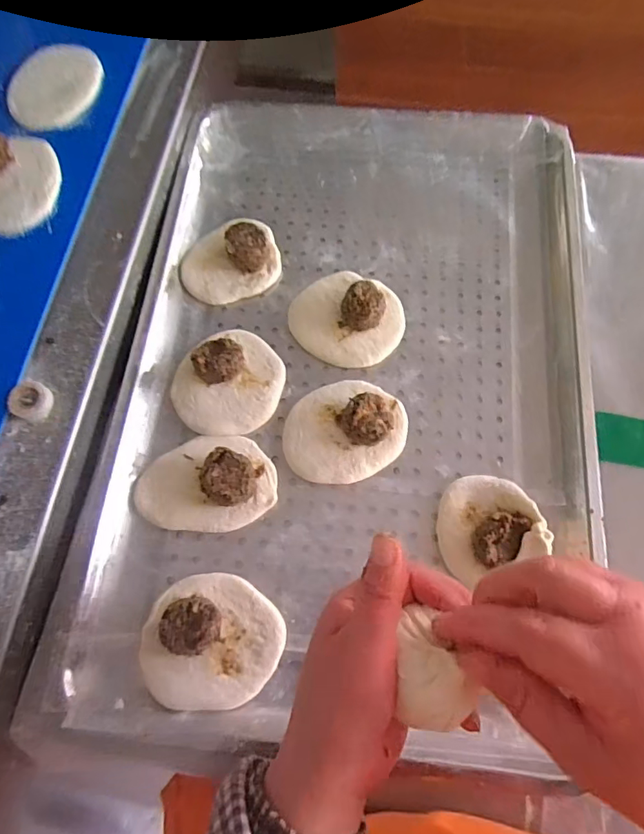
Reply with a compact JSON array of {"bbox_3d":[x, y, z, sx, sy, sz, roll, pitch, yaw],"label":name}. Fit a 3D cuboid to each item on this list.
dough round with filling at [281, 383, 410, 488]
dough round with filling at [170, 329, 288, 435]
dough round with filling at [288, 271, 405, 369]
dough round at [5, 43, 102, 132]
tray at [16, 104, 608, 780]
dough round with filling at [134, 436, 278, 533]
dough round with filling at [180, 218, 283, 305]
[{"bbox_3d":[0.018,0.007,0.412,0.100,0.027,0.086,-31,73,-9],"label":"dough round with filling"},{"bbox_3d":[-0.080,-0.032,0.427,0.096,0.025,0.089,0,71,1],"label":"dough round with filling"},{"bbox_3d":[0.023,-0.093,0.451,0.100,0.033,0.088,37,76,13],"label":"dough round with filling"},{"bbox_3d":[-0.275,-0.341,0.519,0.089,0.008,0.124,-1,71,1],"label":"dough round"},{"bbox_3d":[0.027,-0.041,0.434,0.384,0.035,0.586,7,71,4],"label":"tray"},{"bbox_3d":[-0.093,0.049,0.397,0.109,0.028,0.076,0,71,1],"label":"dough round with filling"},{"bbox_3d":[-0.087,-0.150,0.472,0.092,0.029,0.075,-19,72,-5],"label":"dough round with filling"}]

